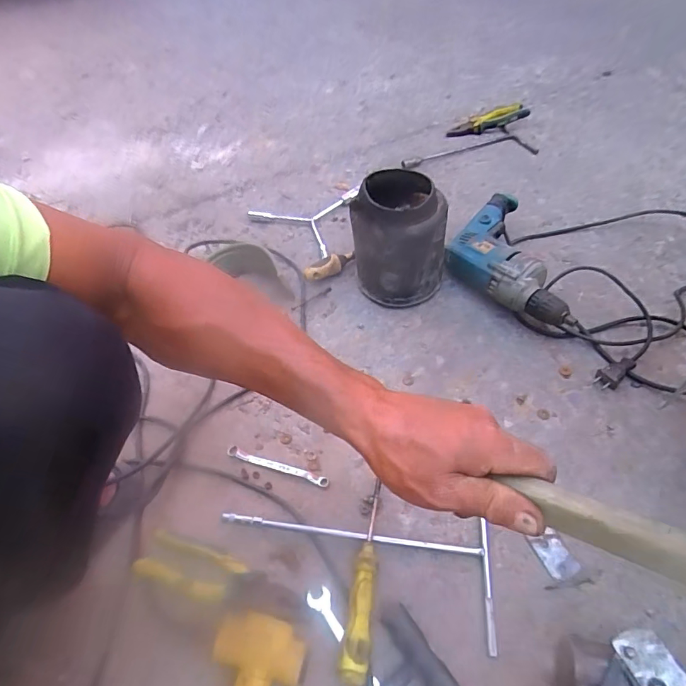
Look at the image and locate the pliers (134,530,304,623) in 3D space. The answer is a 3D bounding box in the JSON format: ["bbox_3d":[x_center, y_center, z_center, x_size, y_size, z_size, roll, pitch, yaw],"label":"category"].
[{"bbox_3d":[-0.130,0.240,0.460,0.184,0.018,0.044,12,52,15],"label":"pliers"}]

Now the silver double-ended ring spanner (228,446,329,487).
[{"bbox_3d":[-0.083,0.154,0.561,0.138,0.014,0.014,14,53,16],"label":"silver double-ended ring spanner"}]

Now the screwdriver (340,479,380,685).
[{"bbox_3d":[0.023,0.230,0.454,0.021,0.022,0.193,4,38,9],"label":"screwdriver"}]

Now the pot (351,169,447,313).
[{"bbox_3d":[0.085,-0.154,0.695,0.139,0.174,0.122,0,50,6],"label":"pot"}]

